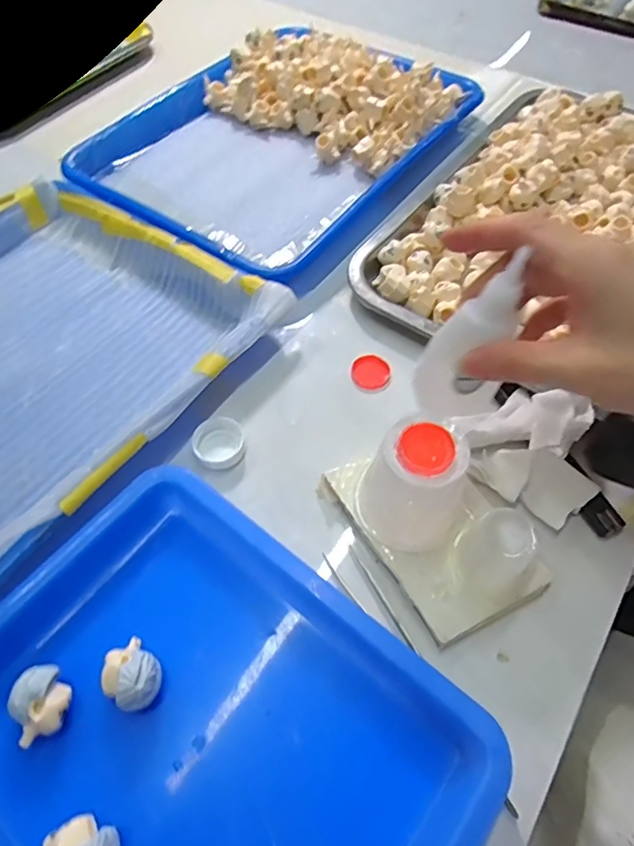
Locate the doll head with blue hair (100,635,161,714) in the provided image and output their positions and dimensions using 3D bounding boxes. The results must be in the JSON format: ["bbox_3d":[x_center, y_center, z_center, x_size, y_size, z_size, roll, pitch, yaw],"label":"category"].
[{"bbox_3d":[-0.084,0.114,0.234,0.028,0.024,0.022,31,64,18],"label":"doll head with blue hair"}]

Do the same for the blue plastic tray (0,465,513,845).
[{"bbox_3d":[-0.054,0.137,0.221,0.225,0.037,0.174,35,65,20],"label":"blue plastic tray"}]

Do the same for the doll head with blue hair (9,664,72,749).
[{"bbox_3d":[-0.122,0.123,0.227,0.021,0.020,0.028,-26,62,-14],"label":"doll head with blue hair"}]

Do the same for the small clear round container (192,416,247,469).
[{"bbox_3d":[-0.059,0.012,0.310,0.030,0.009,0.032,0,59,1],"label":"small clear round container"}]

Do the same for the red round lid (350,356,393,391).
[{"bbox_3d":[0.036,-0.034,0.342,0.026,0.004,0.027,0,59,1],"label":"red round lid"}]

